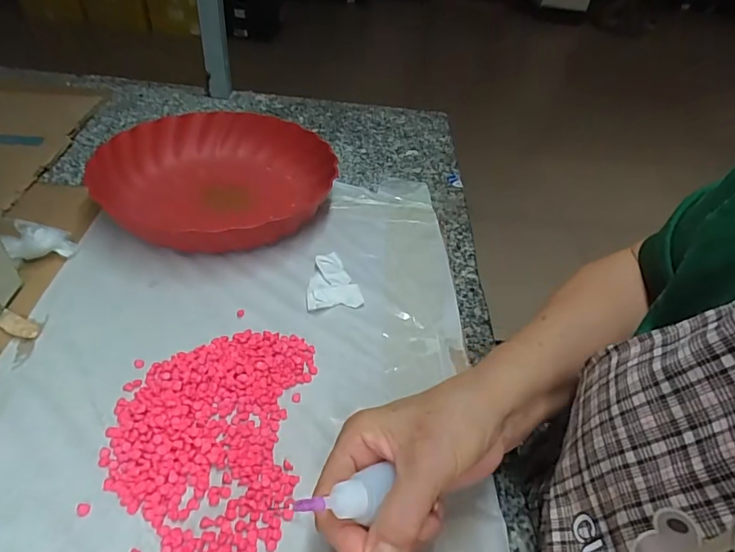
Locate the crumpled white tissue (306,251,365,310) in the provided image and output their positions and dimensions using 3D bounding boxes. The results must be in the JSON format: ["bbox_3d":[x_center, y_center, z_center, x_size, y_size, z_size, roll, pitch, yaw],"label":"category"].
[{"bbox_3d":[-0.033,0.003,0.429,0.047,0.009,0.068,-3,41,-11],"label":"crumpled white tissue"}]

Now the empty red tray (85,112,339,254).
[{"bbox_3d":[-0.157,-0.109,0.512,0.225,0.047,0.219,11,41,4],"label":"empty red tray"}]

